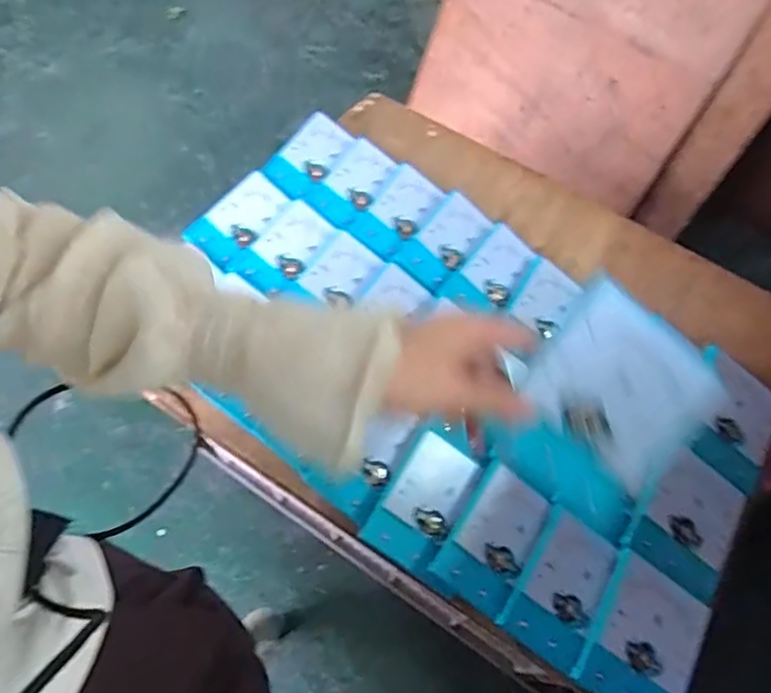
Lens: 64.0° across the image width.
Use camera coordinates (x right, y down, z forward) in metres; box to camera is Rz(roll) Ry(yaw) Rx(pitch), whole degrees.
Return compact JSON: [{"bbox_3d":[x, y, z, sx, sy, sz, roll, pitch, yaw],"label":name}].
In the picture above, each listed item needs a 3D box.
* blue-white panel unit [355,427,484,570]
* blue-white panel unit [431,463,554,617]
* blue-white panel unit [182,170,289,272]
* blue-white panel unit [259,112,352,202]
[{"bbox_3d":[0.033,0.132,0.532,0.060,0.009,0.107,31,68,14],"label":"blue-white panel unit"},{"bbox_3d":[0.093,0.163,0.529,0.066,0.019,0.111,32,66,13],"label":"blue-white panel unit"},{"bbox_3d":[-0.159,-0.138,0.667,0.052,0.018,0.107,43,68,-7],"label":"blue-white panel unit"},{"bbox_3d":[-0.087,-0.221,0.713,0.055,0.023,0.110,30,66,12],"label":"blue-white panel unit"}]

